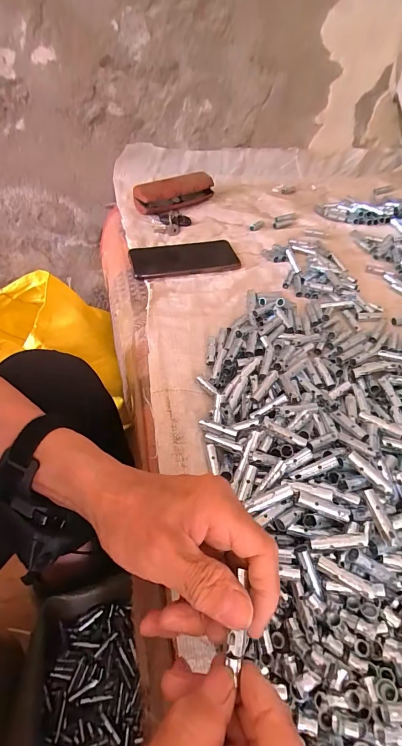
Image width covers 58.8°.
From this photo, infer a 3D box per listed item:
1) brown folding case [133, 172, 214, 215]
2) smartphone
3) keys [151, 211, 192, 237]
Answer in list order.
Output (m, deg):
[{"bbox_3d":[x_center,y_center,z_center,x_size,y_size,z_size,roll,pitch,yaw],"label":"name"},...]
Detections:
[{"bbox_3d":[-0.049,-0.344,0.689,0.160,0.048,0.044,-24,53,-20],"label":"brown folding case"},{"bbox_3d":[-0.028,-0.185,0.567,0.163,0.012,0.083,-11,50,-10],"label":"smartphone"},{"bbox_3d":[-0.056,-0.273,0.640,0.070,0.021,0.061,4,49,3],"label":"keys"}]

